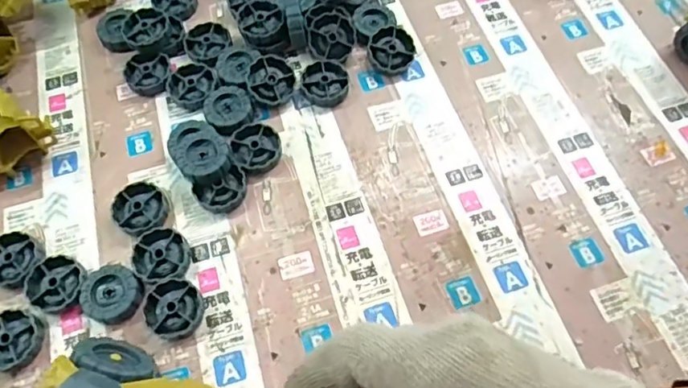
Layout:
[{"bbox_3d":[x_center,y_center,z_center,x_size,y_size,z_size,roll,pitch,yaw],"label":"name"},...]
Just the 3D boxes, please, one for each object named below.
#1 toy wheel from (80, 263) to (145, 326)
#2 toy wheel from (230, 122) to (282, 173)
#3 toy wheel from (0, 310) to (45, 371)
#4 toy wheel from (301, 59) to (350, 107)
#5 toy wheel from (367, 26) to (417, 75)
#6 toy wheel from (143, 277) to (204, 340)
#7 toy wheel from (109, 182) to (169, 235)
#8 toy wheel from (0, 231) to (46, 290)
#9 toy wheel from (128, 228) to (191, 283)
[{"bbox_3d":[-0.158,0.068,0.372,0.041,0.015,0.037,33,69,17],"label":"toy wheel"},{"bbox_3d":[-0.067,-0.035,0.418,0.036,0.011,0.040,-13,64,-4],"label":"toy wheel"},{"bbox_3d":[-0.222,0.098,0.363,0.040,0.012,0.037,-1,64,2],"label":"toy wheel"},{"bbox_3d":[-0.015,-0.090,0.443,0.038,0.011,0.041,-1,64,2],"label":"toy wheel"},{"bbox_3d":[0.040,-0.119,0.454,0.037,0.012,0.038,-32,91,-5],"label":"toy wheel"},{"bbox_3d":[-0.114,0.077,0.365,0.037,0.013,0.040,-1,64,2],"label":"toy wheel"},{"bbox_3d":[-0.150,0.012,0.401,0.037,0.013,0.041,-27,66,-11],"label":"toy wheel"},{"bbox_3d":[-0.236,0.047,0.388,0.040,0.014,0.039,-1,64,2],"label":"toy wheel"},{"bbox_3d":[-0.129,0.044,0.384,0.039,0.011,0.039,-1,64,2],"label":"toy wheel"}]

